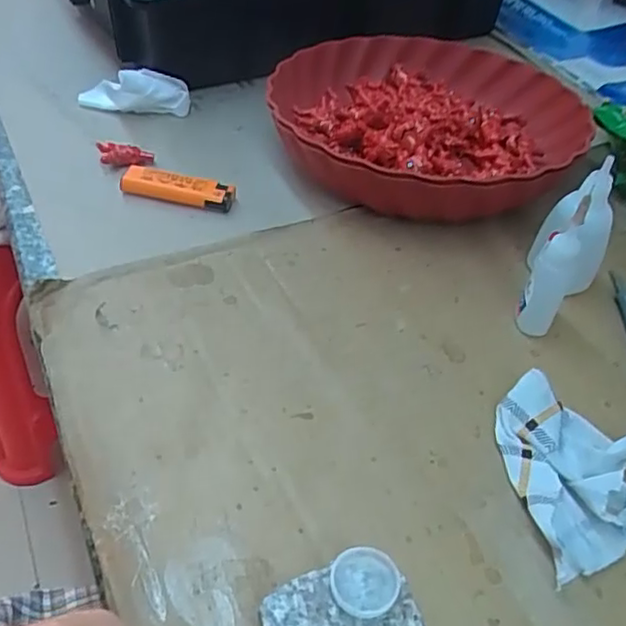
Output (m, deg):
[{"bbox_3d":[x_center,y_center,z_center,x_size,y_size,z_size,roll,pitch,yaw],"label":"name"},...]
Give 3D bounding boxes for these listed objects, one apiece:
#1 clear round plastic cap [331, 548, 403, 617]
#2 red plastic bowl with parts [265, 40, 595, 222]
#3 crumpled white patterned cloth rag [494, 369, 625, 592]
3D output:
[{"bbox_3d":[0.021,0.108,0.254,0.027,0.004,0.026,0,50,0],"label":"clear round plastic cap"},{"bbox_3d":[0.086,-0.154,0.508,0.240,0.050,0.243,27,49,20],"label":"red plastic bowl with parts"},{"bbox_3d":[0.132,0.076,0.314,0.068,0.017,0.099,-3,46,-9],"label":"crumpled white patterned cloth rag"}]

